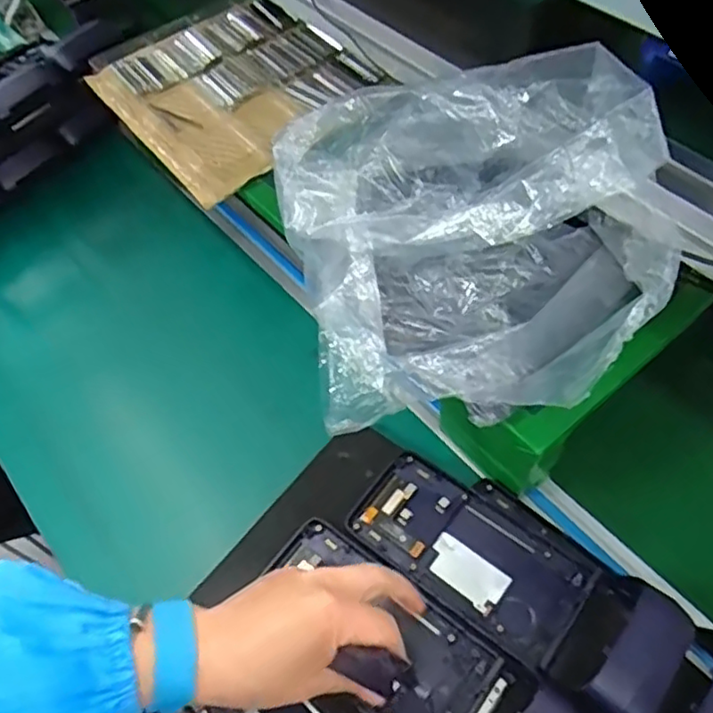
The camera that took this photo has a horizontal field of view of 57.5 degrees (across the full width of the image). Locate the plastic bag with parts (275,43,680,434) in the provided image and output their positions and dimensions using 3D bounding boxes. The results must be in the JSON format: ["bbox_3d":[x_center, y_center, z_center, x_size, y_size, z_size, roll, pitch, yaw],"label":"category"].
[{"bbox_3d":[0.067,-0.063,0.378,0.212,0.177,0.150,-6,57,1],"label":"plastic bag with parts"}]

